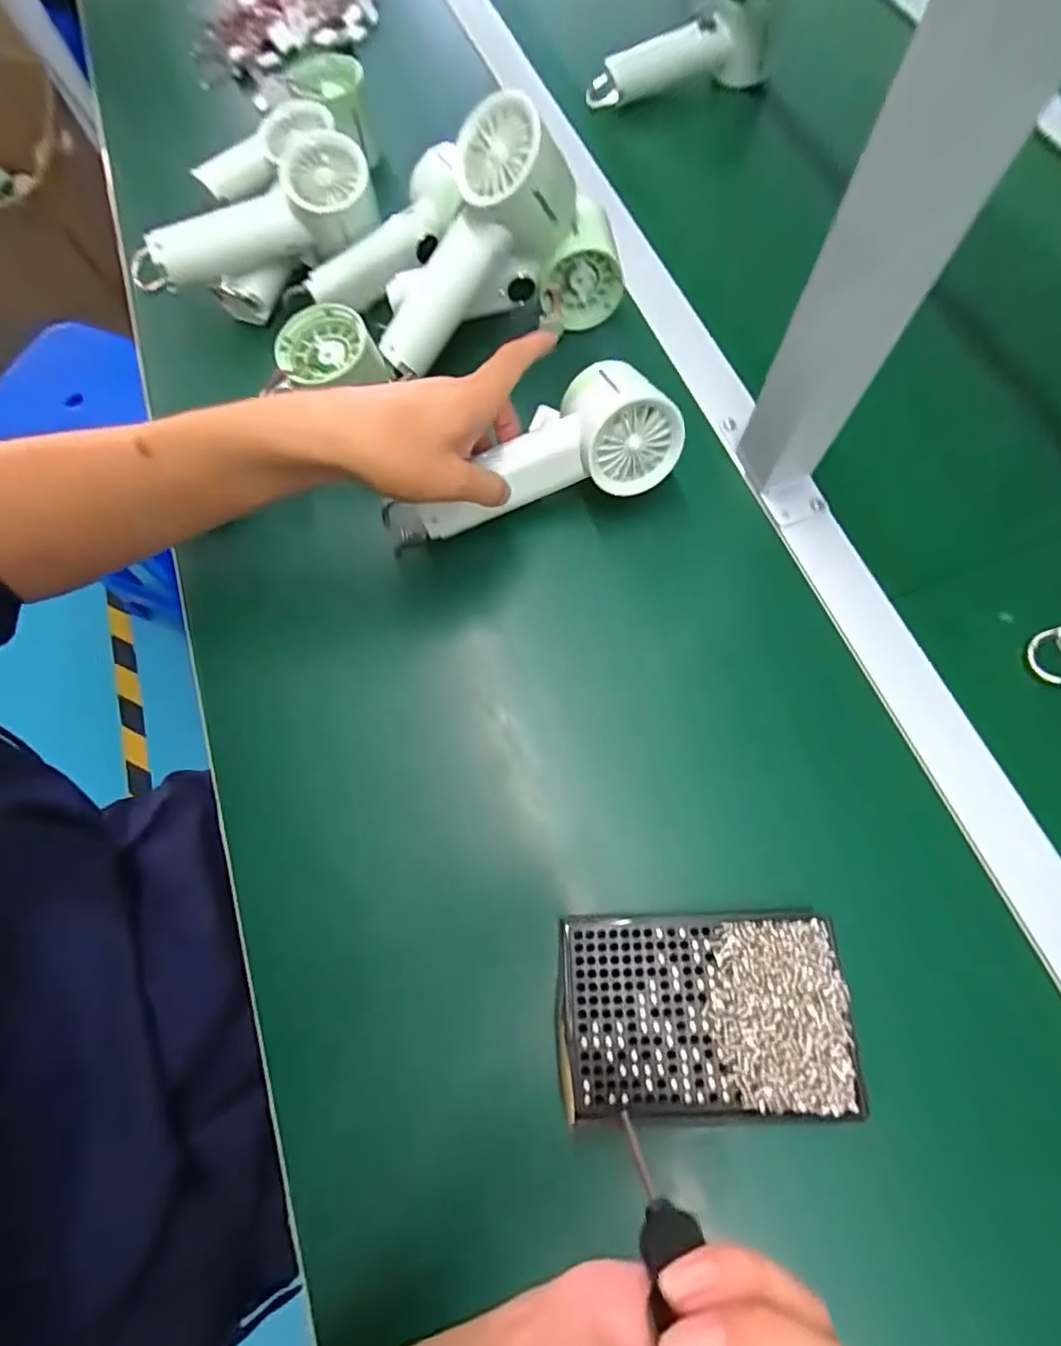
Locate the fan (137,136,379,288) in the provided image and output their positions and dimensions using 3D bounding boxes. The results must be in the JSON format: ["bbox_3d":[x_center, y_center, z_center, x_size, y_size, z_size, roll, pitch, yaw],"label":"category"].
[{"bbox_3d":[-0.220,-0.359,0.459,0.199,0.058,0.084,-10,69,13],"label":"fan"}]

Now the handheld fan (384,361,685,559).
[{"bbox_3d":[-0.006,-0.140,0.381,0.197,0.063,0.067,-18,69,14],"label":"handheld fan"}]

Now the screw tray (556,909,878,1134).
[{"bbox_3d":[0.085,0.168,0.282,0.137,0.015,0.088,-2,70,1],"label":"screw tray"}]

